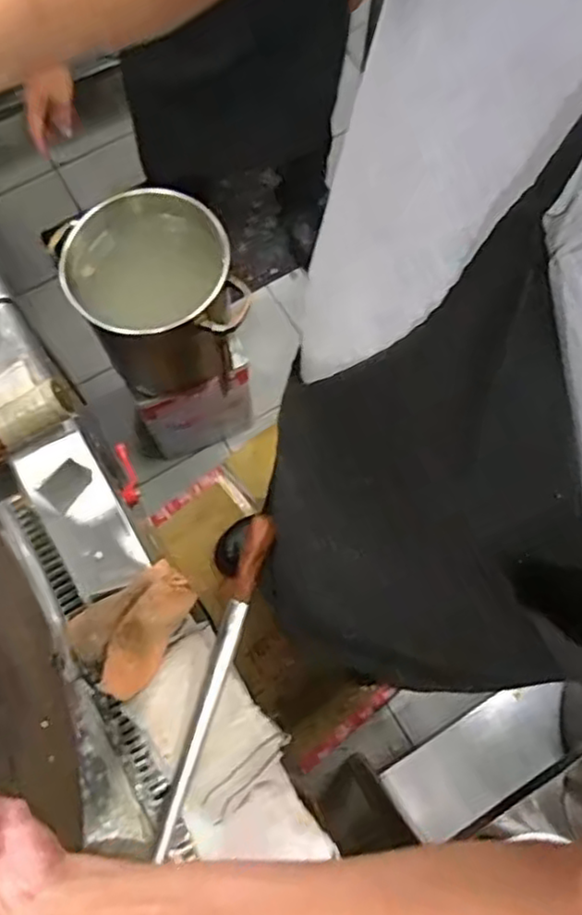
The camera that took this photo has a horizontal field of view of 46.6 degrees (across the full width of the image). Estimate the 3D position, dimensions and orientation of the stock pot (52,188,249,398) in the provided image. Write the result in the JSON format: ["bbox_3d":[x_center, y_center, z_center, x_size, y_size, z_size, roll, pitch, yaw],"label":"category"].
[{"bbox_3d":[-0.224,-0.281,1.180,0.274,0.257,0.233,-23,75,-7],"label":"stock pot"}]

